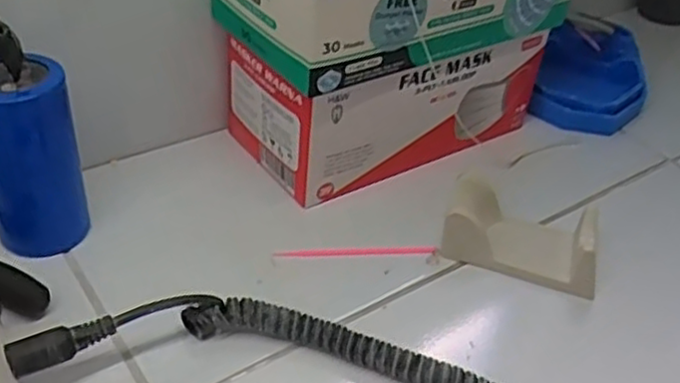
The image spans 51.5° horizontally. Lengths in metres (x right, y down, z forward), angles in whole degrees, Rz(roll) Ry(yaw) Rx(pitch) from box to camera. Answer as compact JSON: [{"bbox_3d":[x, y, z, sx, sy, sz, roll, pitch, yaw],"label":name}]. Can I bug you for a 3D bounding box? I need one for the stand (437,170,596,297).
[{"bbox_3d":[0.109,0.024,0.419,0.090,0.032,0.043,18,39,14],"label":"stand"}]

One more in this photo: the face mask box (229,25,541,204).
[{"bbox_3d":[0.037,-0.068,0.484,0.209,0.083,0.101,-18,43,-28],"label":"face mask box"}]

